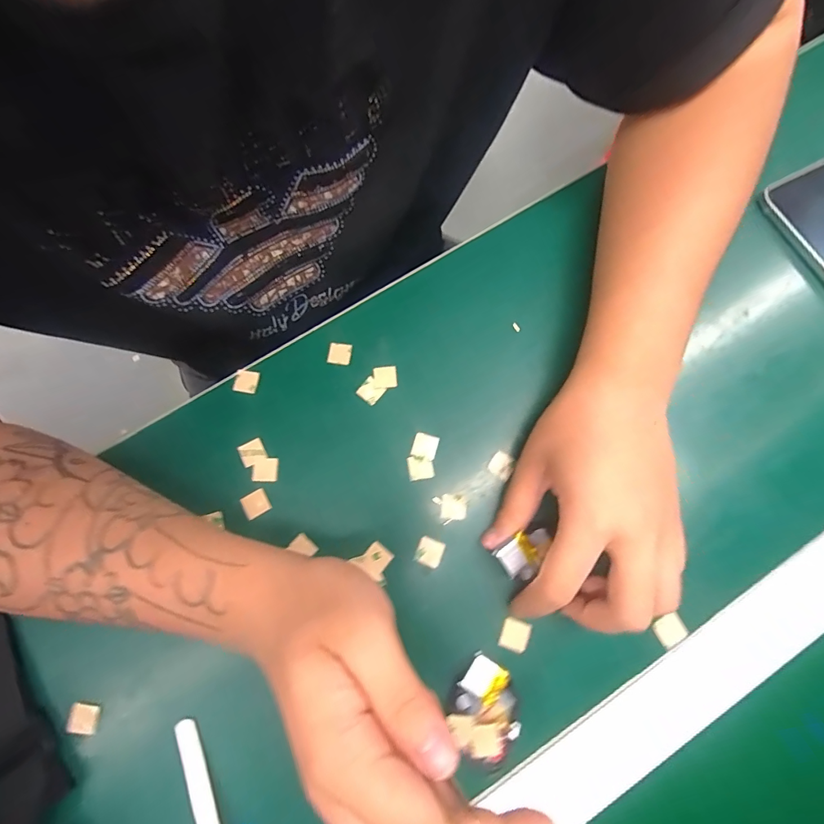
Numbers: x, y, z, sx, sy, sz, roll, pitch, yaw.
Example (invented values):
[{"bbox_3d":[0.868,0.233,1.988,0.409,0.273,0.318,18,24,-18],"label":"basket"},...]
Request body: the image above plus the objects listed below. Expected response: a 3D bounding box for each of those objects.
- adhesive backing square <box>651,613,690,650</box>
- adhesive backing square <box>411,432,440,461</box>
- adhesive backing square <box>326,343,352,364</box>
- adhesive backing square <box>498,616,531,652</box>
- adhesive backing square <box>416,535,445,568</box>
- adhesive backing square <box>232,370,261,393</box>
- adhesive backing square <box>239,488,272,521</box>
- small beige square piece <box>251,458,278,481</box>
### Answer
[{"bbox_3d":[0.155,0.131,0.251,0.017,0.004,0.017,-27,79,-6],"label":"adhesive backing square"},{"bbox_3d":[0.009,0.023,0.281,0.016,0.004,0.016,16,80,7],"label":"adhesive backing square"},{"bbox_3d":[-0.052,-0.042,0.298,0.016,0.004,0.015,8,78,1],"label":"adhesive backing square"},{"bbox_3d":[0.062,0.134,0.253,0.016,0.004,0.018,17,85,6],"label":"adhesive backing square"},{"bbox_3d":[0.011,0.088,0.265,0.016,0.004,0.017,17,82,12],"label":"adhesive backing square"},{"bbox_3d":[-0.116,-0.021,0.295,0.018,0.004,0.016,10,84,2],"label":"adhesive backing square"},{"bbox_3d":[-0.102,0.060,0.273,0.017,0.004,0.016,-30,79,-6],"label":"adhesive backing square"},{"bbox_3d":[-0.098,0.038,0.279,0.017,0.004,0.015,-1,78,1],"label":"small beige square piece"}]

